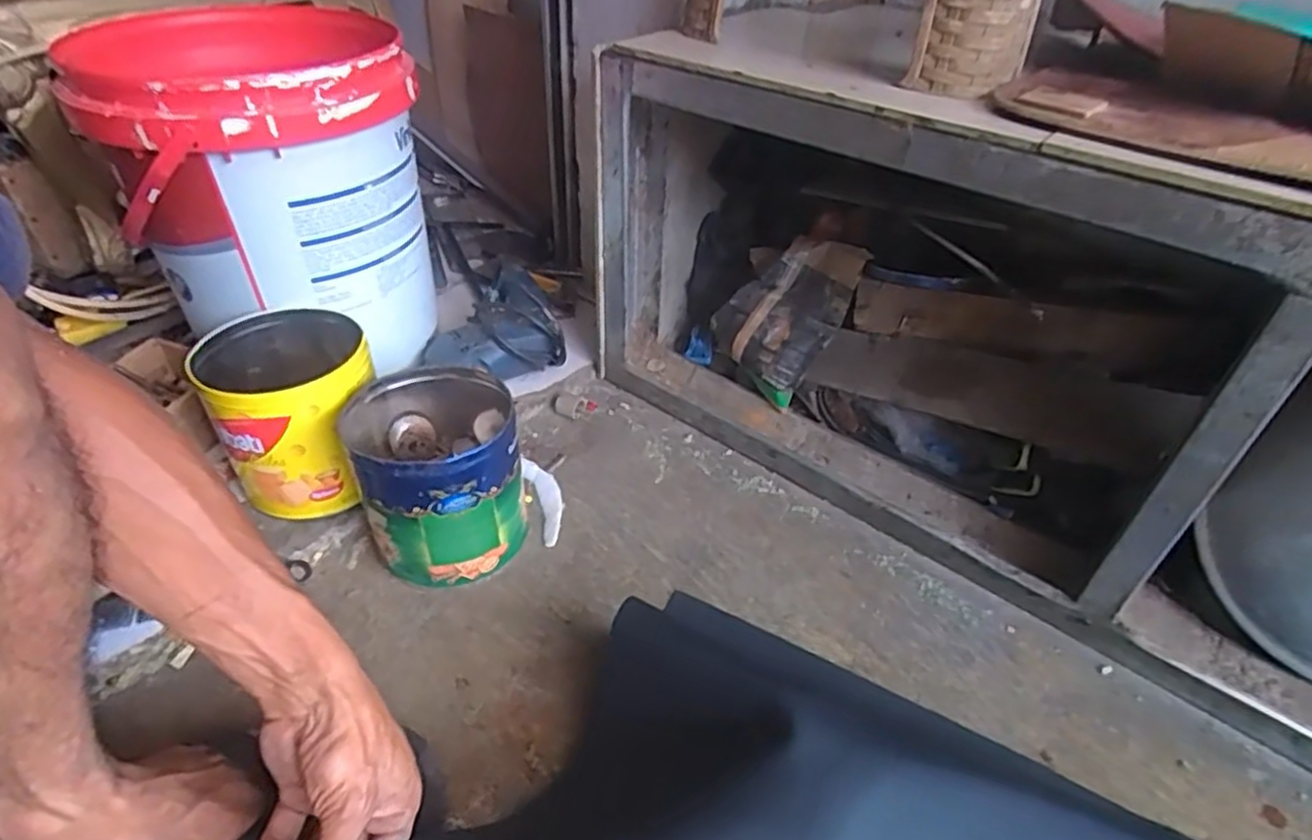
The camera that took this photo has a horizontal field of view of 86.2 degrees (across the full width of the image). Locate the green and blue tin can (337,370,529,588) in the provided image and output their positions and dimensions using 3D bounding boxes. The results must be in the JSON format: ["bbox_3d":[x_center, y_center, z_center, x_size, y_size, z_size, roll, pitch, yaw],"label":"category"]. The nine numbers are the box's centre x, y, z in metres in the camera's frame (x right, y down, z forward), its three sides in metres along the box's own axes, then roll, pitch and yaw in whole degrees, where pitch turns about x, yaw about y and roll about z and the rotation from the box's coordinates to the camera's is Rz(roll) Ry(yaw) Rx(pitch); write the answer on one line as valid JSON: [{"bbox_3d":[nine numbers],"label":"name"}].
[{"bbox_3d":[-0.207,0.048,0.674,0.144,0.147,0.167,-20,46,-25],"label":"green and blue tin can"}]

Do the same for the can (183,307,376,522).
[{"bbox_3d":[-0.355,-0.008,0.701,0.146,0.147,0.143,-14,43,-18],"label":"can"}]

